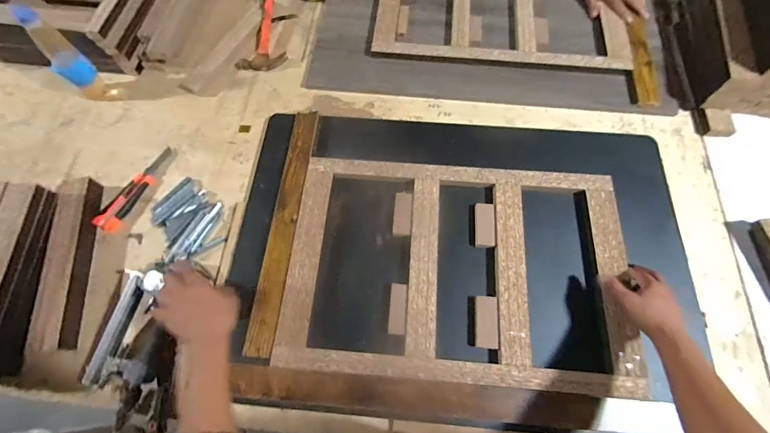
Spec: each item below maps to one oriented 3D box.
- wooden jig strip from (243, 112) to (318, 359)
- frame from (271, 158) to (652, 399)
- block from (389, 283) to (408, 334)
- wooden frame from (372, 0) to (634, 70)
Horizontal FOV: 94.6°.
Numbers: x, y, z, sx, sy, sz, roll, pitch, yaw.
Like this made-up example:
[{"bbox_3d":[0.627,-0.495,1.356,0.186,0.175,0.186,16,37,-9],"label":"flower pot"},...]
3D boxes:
[{"bbox_3d":[-0.179,0.006,0.652,0.046,0.034,0.466,3,69,3],"label":"wooden jig strip"},{"bbox_3d":[0.125,0.077,0.605,0.564,0.018,0.372,4,69,3],"label":"frame"},{"bbox_3d":[0.021,0.150,0.577,0.026,0.010,0.080,4,69,3],"label":"block"},{"bbox_3d":[0.272,-0.510,0.853,0.565,0.040,0.363,5,69,3],"label":"wooden frame"}]

